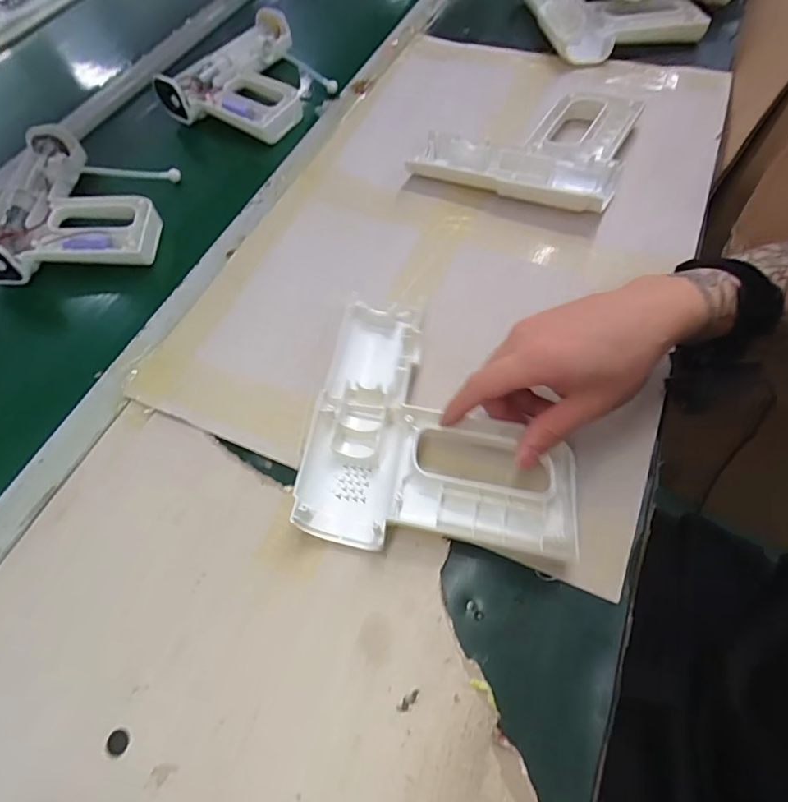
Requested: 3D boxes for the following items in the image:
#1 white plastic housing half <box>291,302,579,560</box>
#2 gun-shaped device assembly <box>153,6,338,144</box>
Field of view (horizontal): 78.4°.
[{"bbox_3d":[0.031,0.011,0.369,0.187,0.040,0.200,4,60,5],"label":"white plastic housing half"},{"bbox_3d":[-0.173,-0.432,0.642,0.180,0.051,0.214,22,64,19],"label":"gun-shaped device assembly"}]

